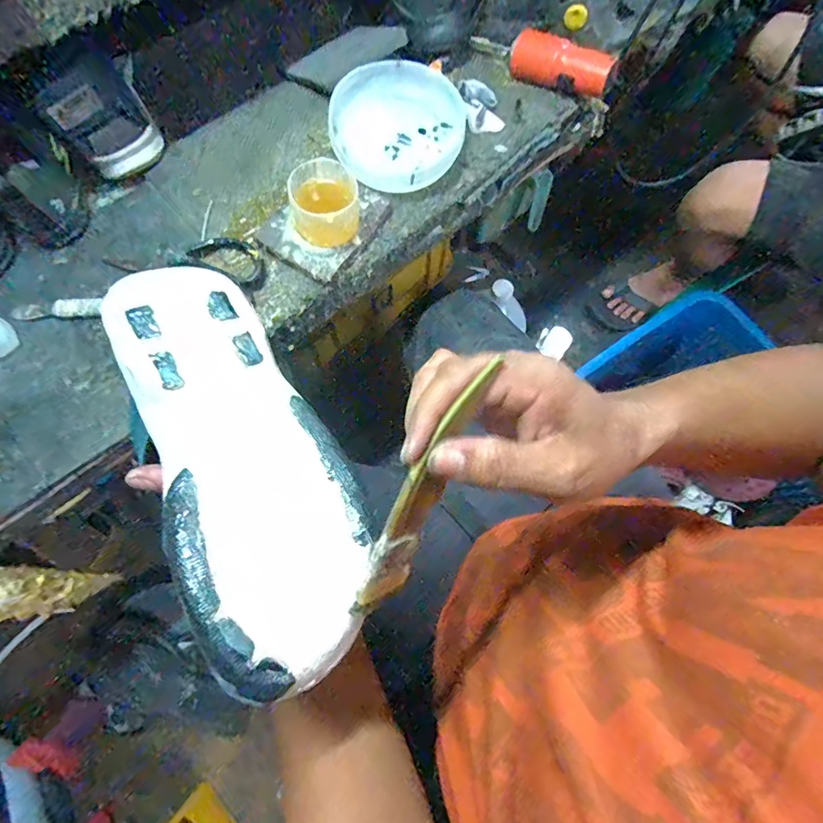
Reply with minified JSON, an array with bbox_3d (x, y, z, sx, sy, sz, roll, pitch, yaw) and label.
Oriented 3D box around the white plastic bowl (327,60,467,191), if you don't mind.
[{"bbox_3d":[-0.017,-0.315,0.510,0.145,0.044,0.154,0,73,-1],"label":"white plastic bowl"}]

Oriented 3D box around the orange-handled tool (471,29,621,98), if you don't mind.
[{"bbox_3d":[0.152,-0.423,0.539,0.177,0.040,0.035,30,75,8],"label":"orange-handled tool"}]

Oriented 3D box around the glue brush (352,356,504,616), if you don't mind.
[{"bbox_3d":[0.004,0.040,0.218,0.019,0.016,0.127,24,100,6],"label":"glue brush"}]

